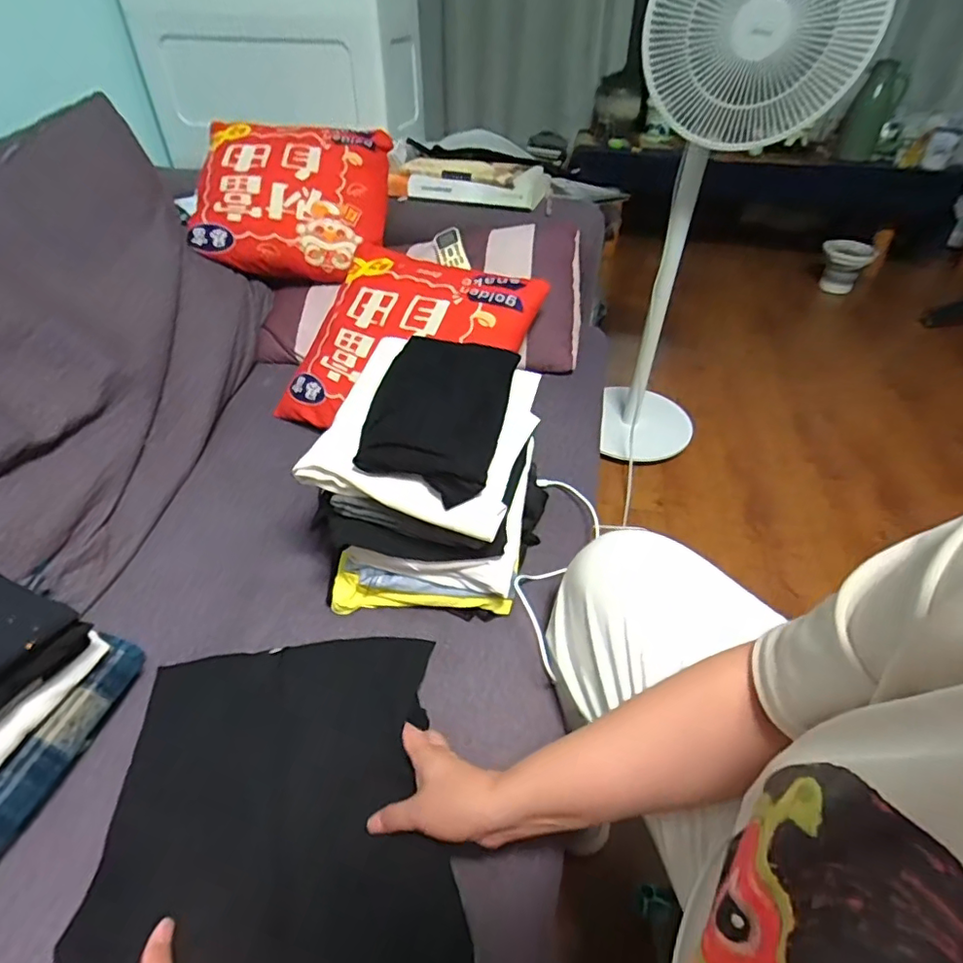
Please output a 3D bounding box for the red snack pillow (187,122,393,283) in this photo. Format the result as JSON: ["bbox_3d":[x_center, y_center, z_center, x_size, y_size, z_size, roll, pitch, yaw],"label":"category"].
[{"bbox_3d":[-0.357,-0.541,1.057,0.346,0.080,0.302,3,81,-9],"label":"red snack pillow"}]

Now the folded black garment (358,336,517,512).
[{"bbox_3d":[-0.051,-0.088,0.667,0.158,0.044,0.250,8,43,8],"label":"folded black garment"}]

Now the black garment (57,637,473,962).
[{"bbox_3d":[-0.165,0.320,0.483,0.306,0.042,0.402,-7,43,-8],"label":"black garment"}]

